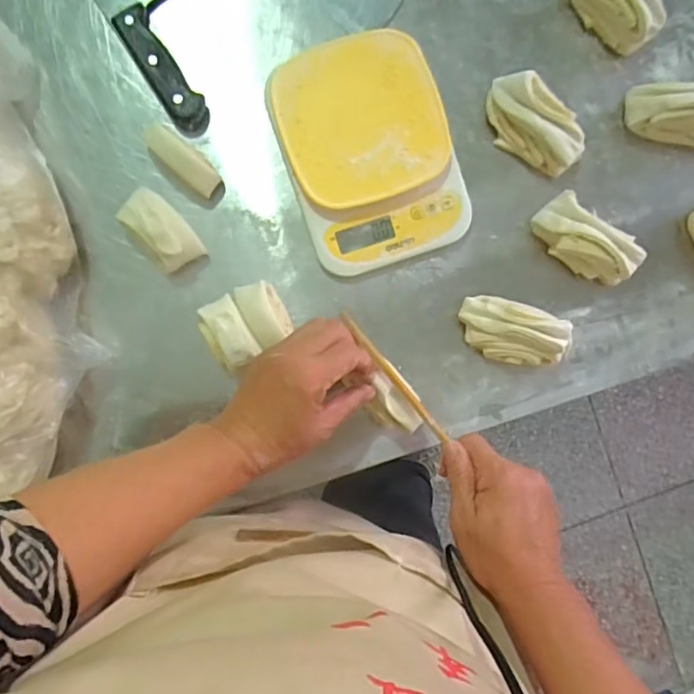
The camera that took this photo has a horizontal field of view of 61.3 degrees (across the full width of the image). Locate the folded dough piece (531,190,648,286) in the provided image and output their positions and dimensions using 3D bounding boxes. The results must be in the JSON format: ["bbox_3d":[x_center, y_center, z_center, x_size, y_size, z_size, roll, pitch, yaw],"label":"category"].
[{"bbox_3d":[0.221,-0.097,0.541,0.100,0.045,0.045,36,89,-4],"label":"folded dough piece"}]

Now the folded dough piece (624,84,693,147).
[{"bbox_3d":[0.311,-0.218,0.542,0.100,0.050,0.049,7,91,-5],"label":"folded dough piece"}]

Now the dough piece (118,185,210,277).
[{"bbox_3d":[-0.162,-0.103,0.514,0.047,0.046,0.075,-43,94,-2],"label":"dough piece"}]

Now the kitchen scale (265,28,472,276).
[{"bbox_3d":[0.019,-0.173,0.531,0.143,0.034,0.191,-19,93,-4],"label":"kitchen scale"}]

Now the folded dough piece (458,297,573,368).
[{"bbox_3d":[0.151,-0.012,0.535,0.100,0.042,0.053,18,90,-5],"label":"folded dough piece"}]

